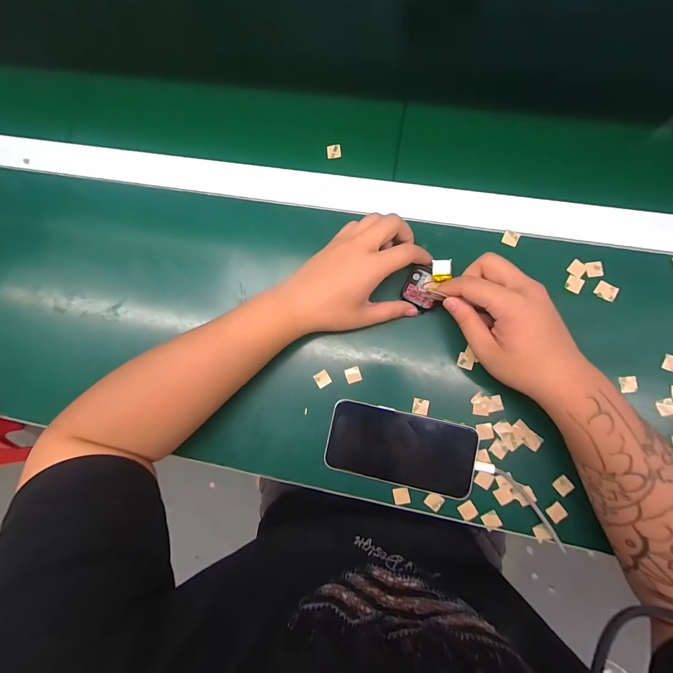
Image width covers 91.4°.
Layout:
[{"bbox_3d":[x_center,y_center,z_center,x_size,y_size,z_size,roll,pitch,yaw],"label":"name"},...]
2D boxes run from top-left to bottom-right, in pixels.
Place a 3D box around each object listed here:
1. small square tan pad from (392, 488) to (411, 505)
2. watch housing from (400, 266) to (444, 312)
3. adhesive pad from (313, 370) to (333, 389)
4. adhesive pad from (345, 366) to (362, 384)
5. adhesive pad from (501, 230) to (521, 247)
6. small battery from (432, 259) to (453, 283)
[{"bbox_3d":[0.066,0.162,0.331,0.016,0.004,0.016,-11,82,3],"label":"small square tan pad"},{"bbox_3d":[0.089,-0.049,0.340,0.038,0.010,0.041,23,85,7],"label":"watch housing"},{"bbox_3d":[-0.015,0.045,0.349,0.015,0.004,0.016,-32,81,0],"label":"adhesive pad"},{"bbox_3d":[0.018,0.041,0.345,0.016,0.004,0.016,-18,82,2],"label":"adhesive pad"},{"bbox_3d":[0.184,-0.103,0.347,0.016,0.005,0.014,21,85,7],"label":"adhesive pad"},{"bbox_3d":[0.107,-0.068,0.332,0.019,0.004,0.021,1,83,5],"label":"small battery"}]

